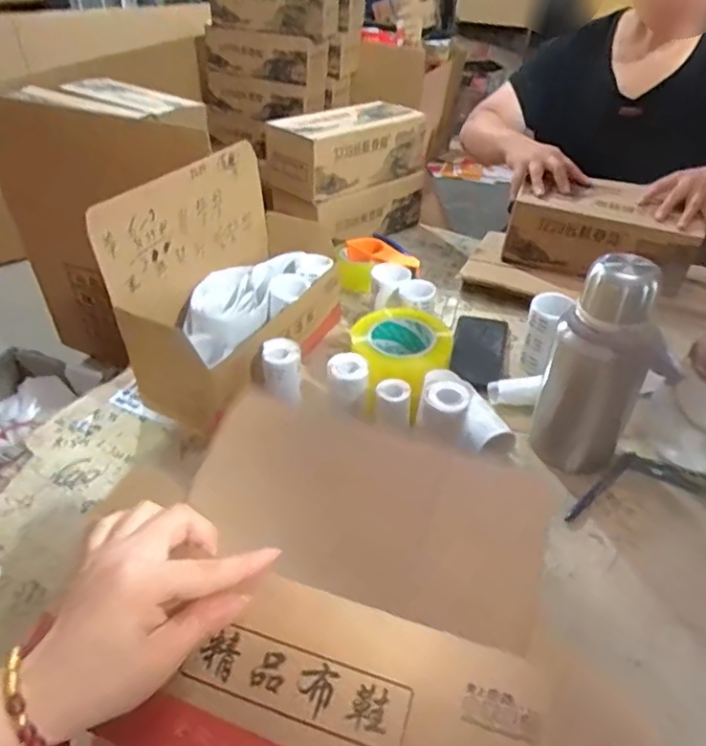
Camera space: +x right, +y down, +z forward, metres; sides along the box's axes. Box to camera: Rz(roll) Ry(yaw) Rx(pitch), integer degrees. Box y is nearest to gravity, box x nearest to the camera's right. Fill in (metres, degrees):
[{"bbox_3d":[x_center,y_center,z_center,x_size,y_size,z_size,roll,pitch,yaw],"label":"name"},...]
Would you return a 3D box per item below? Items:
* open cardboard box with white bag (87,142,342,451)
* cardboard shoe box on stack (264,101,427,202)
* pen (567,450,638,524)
[{"bbox_3d":[-0.152,-0.118,0.702,0.153,0.232,0.305,19,43,20],"label":"open cardboard box with white bag"},{"bbox_3d":[-0.013,-0.429,1.057,0.152,0.105,0.298,32,48,32],"label":"cardboard shoe box on stack"},{"bbox_3d":[0.274,0.124,0.620,0.135,0.009,0.014,-28,48,-31],"label":"pen"}]

